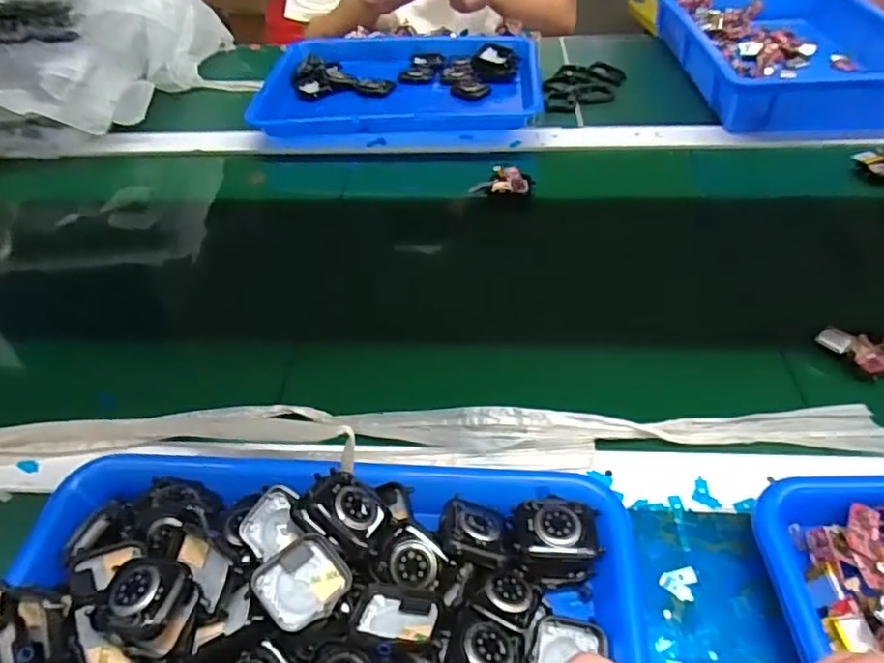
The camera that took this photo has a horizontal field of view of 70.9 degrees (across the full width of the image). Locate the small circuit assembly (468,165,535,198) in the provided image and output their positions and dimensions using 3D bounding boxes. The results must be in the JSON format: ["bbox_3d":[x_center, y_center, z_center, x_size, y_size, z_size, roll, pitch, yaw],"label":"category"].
[{"bbox_3d":[0.062,-0.152,0.632,0.063,0.024,0.028,1,46,5],"label":"small circuit assembly"}]

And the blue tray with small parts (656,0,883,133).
[{"bbox_3d":[0.435,-0.370,0.800,0.247,0.059,0.360,-3,46,1],"label":"blue tray with small parts"}]

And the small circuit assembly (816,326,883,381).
[{"bbox_3d":[0.308,0.013,0.455,0.038,0.013,0.054,-36,54,-27],"label":"small circuit assembly"}]

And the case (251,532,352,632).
[{"bbox_3d":[-0.070,0.125,0.310,0.039,0.008,0.043,42,50,17],"label":"case"}]

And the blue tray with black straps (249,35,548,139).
[{"bbox_3d":[-0.050,-0.316,0.784,0.340,0.037,0.230,-3,46,1],"label":"blue tray with black straps"}]

